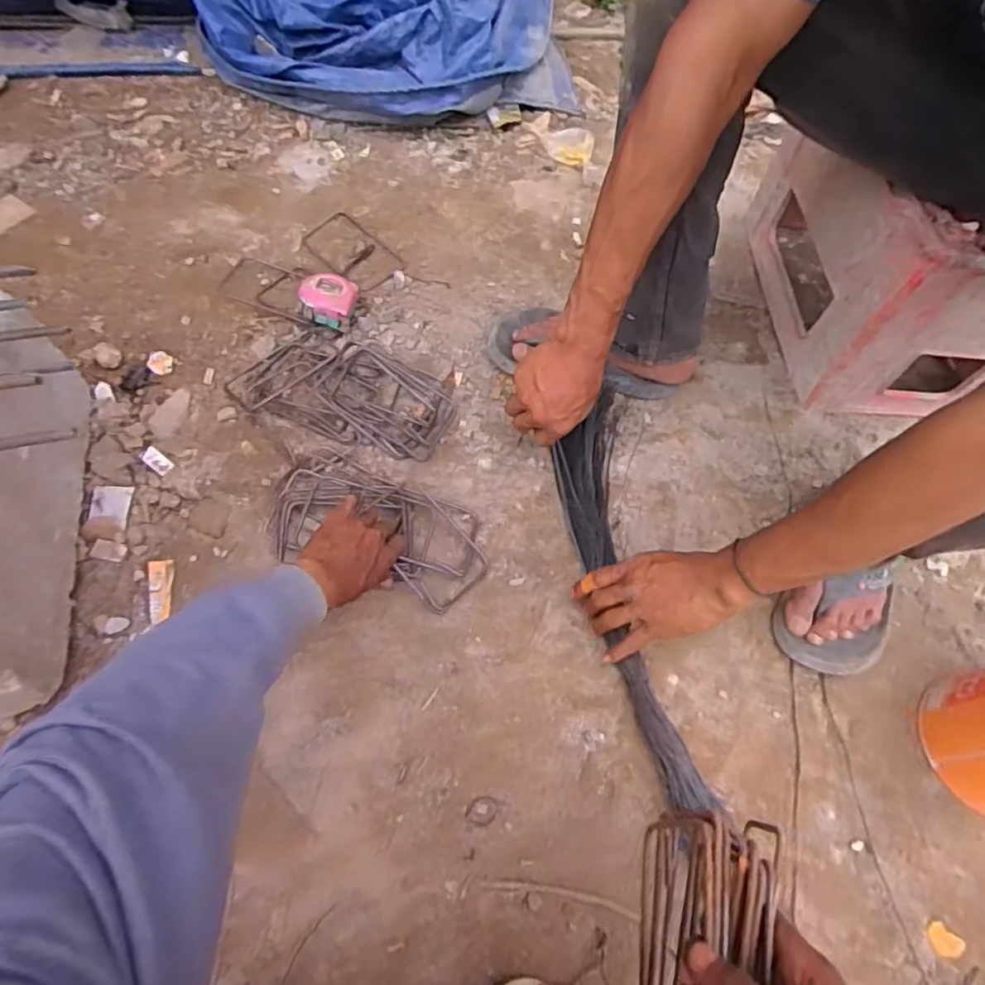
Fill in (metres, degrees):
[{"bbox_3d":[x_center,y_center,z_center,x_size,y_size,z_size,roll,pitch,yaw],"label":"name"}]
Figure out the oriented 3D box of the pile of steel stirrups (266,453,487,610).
[{"bbox_3d":[-0.139,0.045,0.759,0.262,0.062,0.153,24,66,8],"label":"pile of steel stirrups"}]

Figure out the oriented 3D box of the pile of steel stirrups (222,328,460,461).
[{"bbox_3d":[-0.200,-0.148,0.852,0.296,0.057,0.150,20,60,2],"label":"pile of steel stirrups"}]

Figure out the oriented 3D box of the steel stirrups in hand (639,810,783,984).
[{"bbox_3d":[0.135,0.298,0.407,0.049,0.115,0.162,10,65,2],"label":"steel stirrups in hand"}]

